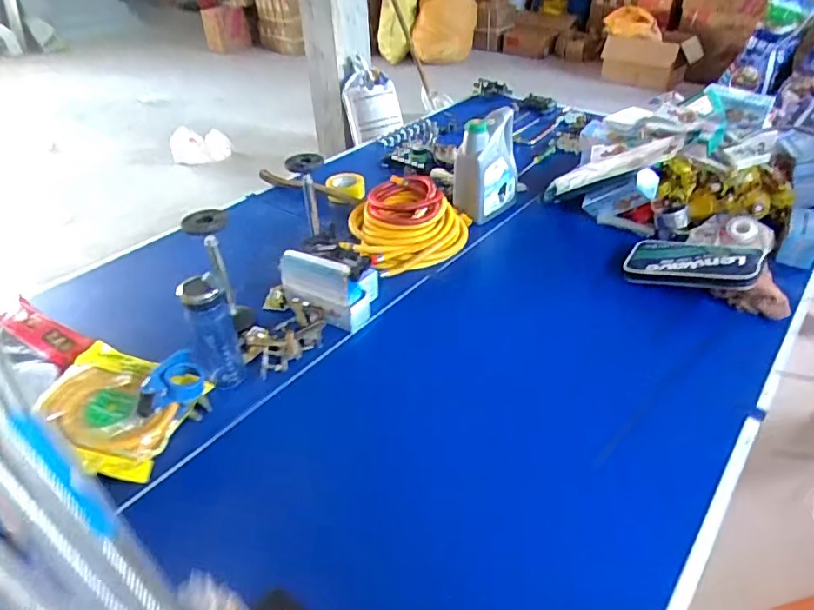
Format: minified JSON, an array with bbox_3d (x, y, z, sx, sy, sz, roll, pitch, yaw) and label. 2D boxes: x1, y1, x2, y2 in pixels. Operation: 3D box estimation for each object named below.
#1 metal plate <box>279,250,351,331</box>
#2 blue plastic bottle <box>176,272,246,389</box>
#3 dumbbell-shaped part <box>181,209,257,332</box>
[{"bbox_3d":[-0.203,-0.036,1.187,0.184,0.144,0.046,16,41,21],"label":"metal plate"},{"bbox_3d":[-0.371,0.048,1.030,0.086,0.228,0.077,-16,40,-17],"label":"blue plastic bottle"},{"bbox_3d":[-0.402,-0.059,1.169,0.090,0.285,0.094,-19,41,-20],"label":"dumbbell-shaped part"}]

